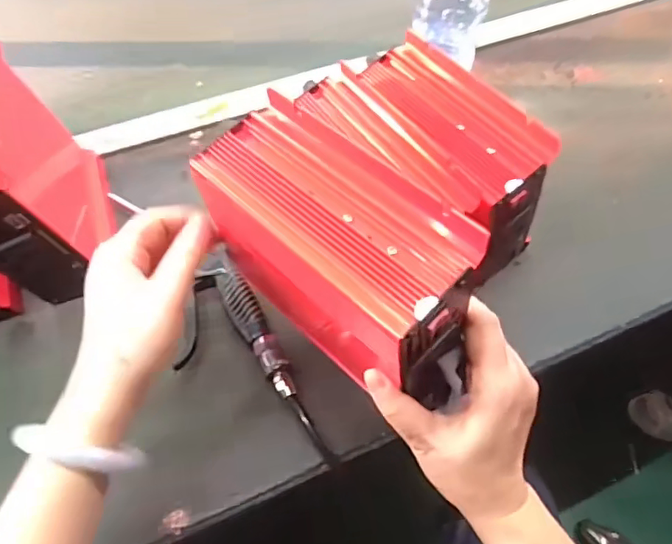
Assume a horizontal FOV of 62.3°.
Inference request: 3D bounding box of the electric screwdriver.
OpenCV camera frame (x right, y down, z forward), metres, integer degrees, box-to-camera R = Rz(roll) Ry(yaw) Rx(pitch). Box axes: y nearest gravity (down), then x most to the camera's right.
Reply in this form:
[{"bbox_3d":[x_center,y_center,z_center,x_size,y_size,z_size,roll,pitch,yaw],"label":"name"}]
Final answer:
[{"bbox_3d":[-0.062,0.064,0.477,0.027,0.029,0.218,-25,59,-16],"label":"electric screwdriver"}]

